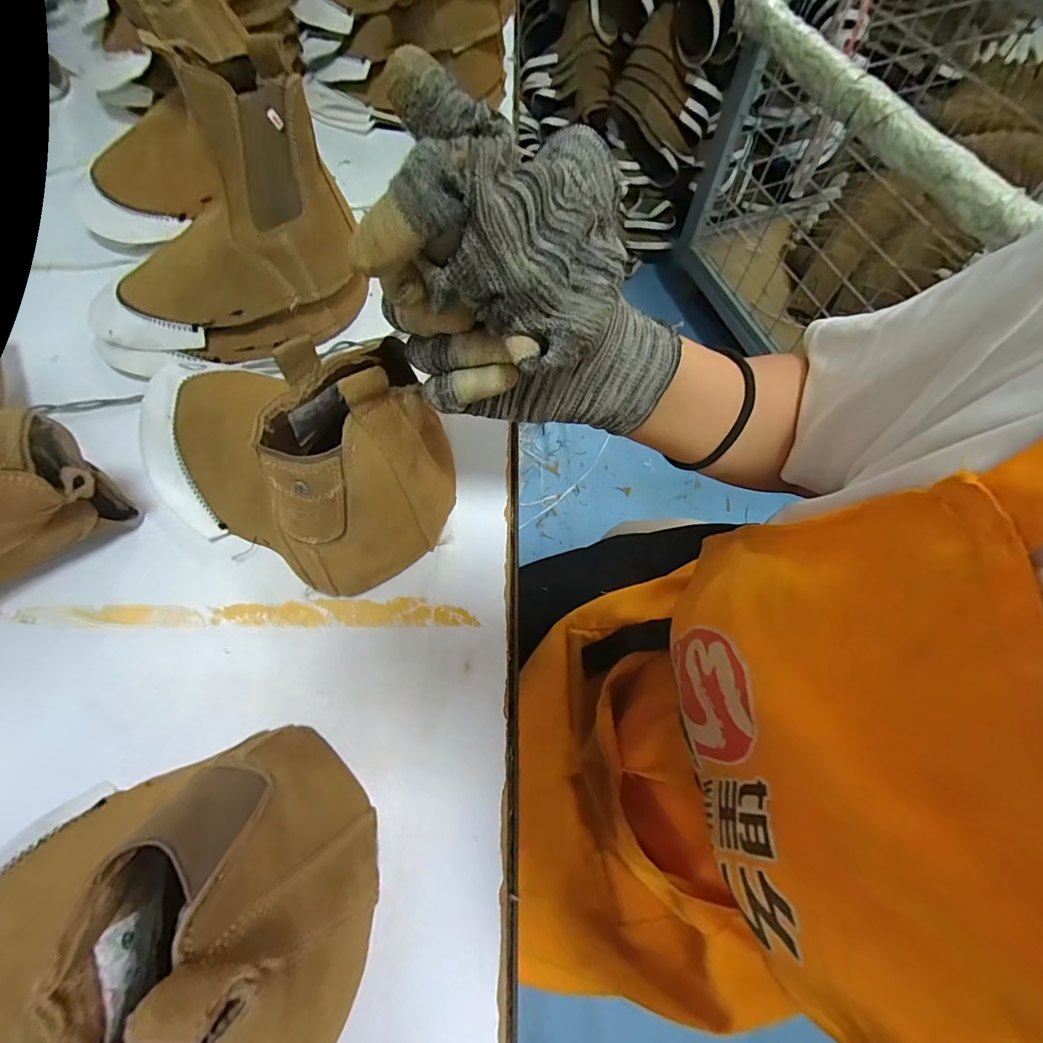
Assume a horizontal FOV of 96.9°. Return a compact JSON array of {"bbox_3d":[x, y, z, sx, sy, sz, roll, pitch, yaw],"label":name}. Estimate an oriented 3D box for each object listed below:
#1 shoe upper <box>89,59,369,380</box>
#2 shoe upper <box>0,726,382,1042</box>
[{"bbox_3d":[-0.254,-0.212,0.362,0.241,0.150,0.096,-16,67,-6],"label":"shoe upper"},{"bbox_3d":[-0.201,0.179,0.206,0.233,0.138,0.135,-5,67,-1],"label":"shoe upper"}]

